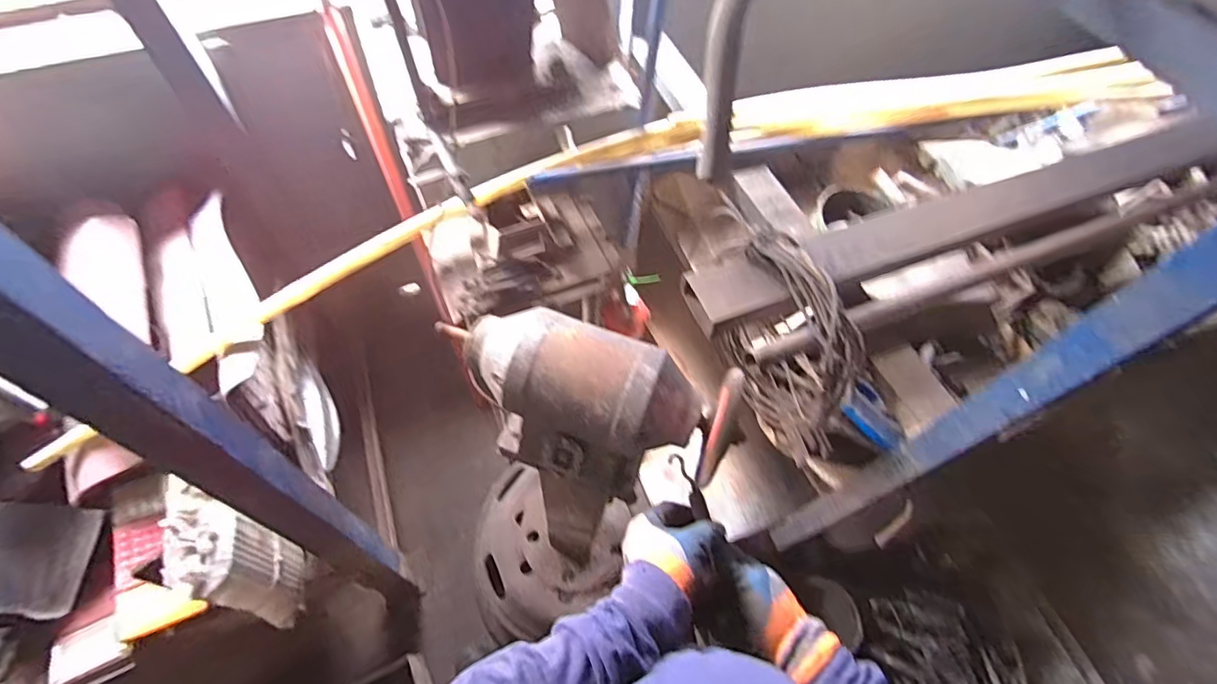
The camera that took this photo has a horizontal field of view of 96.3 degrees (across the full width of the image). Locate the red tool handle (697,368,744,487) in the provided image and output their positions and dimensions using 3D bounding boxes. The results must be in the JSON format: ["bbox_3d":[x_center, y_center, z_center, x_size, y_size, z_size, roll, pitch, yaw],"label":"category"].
[{"bbox_3d":[0.117,0.089,0.565,0.025,0.013,0.122,17,89,9],"label":"red tool handle"}]

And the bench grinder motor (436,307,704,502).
[{"bbox_3d":[-0.034,0.073,0.641,0.272,0.182,0.140,17,61,8],"label":"bench grinder motor"}]

